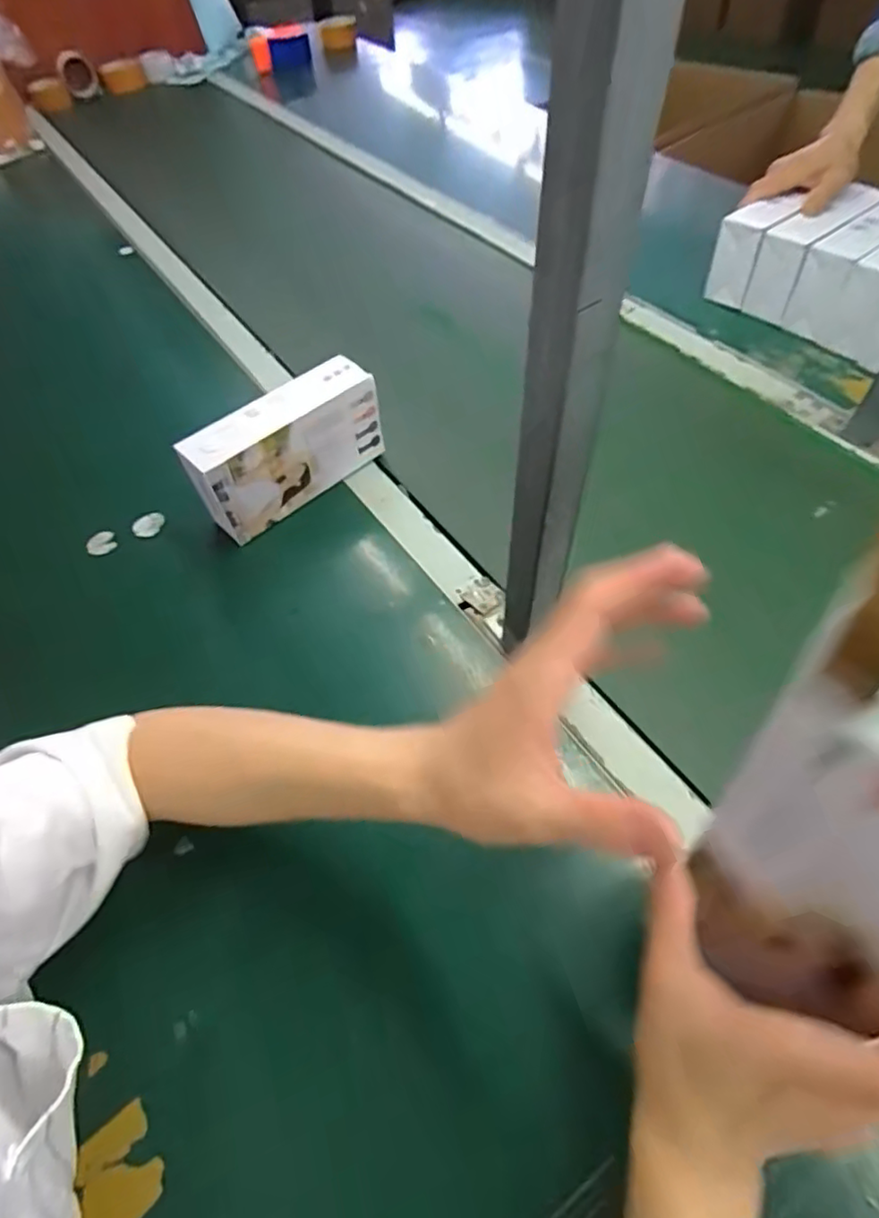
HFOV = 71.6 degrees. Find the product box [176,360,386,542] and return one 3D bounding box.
[{"bbox_3d":[-0.153,-0.162,0.620,0.197,0.102,0.052,-39,60,-21],"label":"product box"}]

